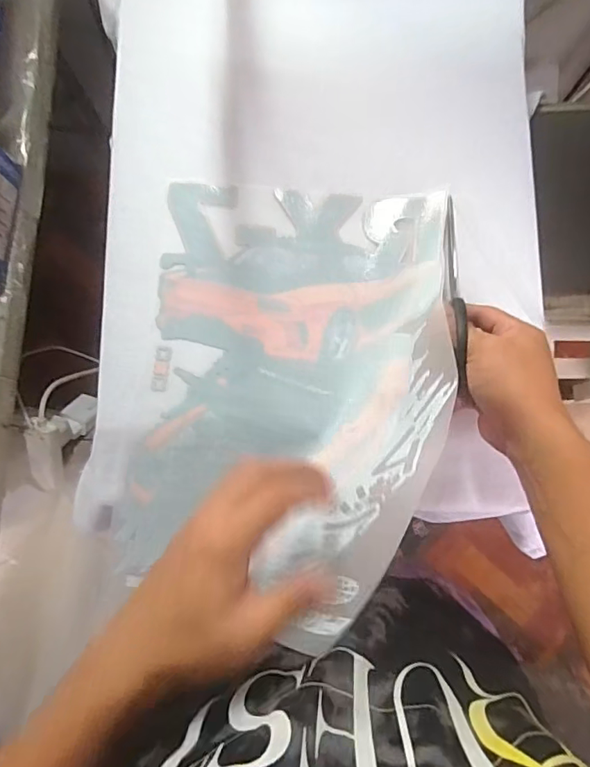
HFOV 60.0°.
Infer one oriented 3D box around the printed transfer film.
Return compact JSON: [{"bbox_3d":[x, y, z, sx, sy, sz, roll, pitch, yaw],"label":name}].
[{"bbox_3d":[-0.011,-0.009,0.414,0.255,0.117,0.360,7,81,3],"label":"printed transfer film"}]

